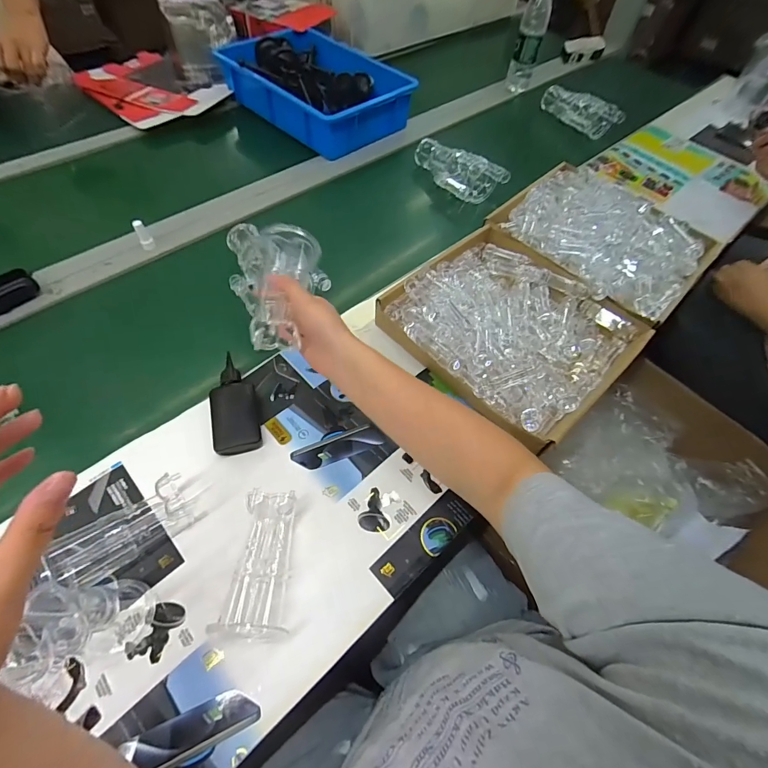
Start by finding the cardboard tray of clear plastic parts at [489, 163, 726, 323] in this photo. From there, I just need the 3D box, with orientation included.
[{"bbox_3d":[0.379,-0.261,0.679,0.325,0.061,0.288,41,64,20],"label":"cardboard tray of clear plastic parts"}]

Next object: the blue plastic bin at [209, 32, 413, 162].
[{"bbox_3d":[-0.152,-0.692,0.909,0.396,0.094,0.276,41,63,20],"label":"blue plastic bin"}]

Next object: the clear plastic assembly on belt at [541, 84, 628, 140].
[{"bbox_3d":[0.500,-0.712,1.007,0.223,0.056,0.103,38,63,18],"label":"clear plastic assembly on belt"}]

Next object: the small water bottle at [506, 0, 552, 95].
[{"bbox_3d":[0.383,-0.906,1.022,0.066,0.237,0.068,15,58,5],"label":"small water bottle"}]

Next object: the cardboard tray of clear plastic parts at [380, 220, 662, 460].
[{"bbox_3d":[0.185,-0.091,0.567,0.313,0.061,0.287,41,63,20],"label":"cardboard tray of clear plastic parts"}]

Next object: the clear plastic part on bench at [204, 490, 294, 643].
[{"bbox_3d":[-0.125,0.180,0.395,0.059,0.051,0.130,0,58,-4],"label":"clear plastic part on bench"}]

